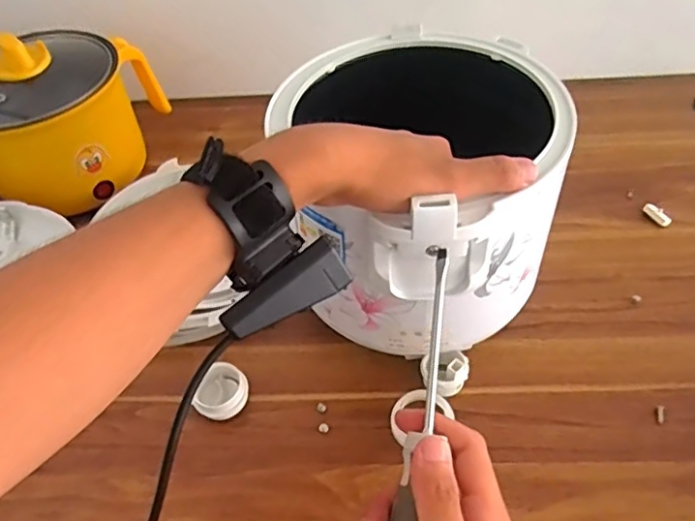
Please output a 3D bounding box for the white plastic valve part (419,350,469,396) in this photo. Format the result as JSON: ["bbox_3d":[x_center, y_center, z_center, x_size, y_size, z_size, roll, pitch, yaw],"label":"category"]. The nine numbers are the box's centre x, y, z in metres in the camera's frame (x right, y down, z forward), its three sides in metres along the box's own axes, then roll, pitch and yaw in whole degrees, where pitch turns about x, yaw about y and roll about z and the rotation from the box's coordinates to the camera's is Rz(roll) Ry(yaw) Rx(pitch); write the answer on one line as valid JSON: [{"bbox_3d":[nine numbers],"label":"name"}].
[{"bbox_3d":[0.073,0.084,0.440,0.034,0.033,0.026,-3,48,3],"label":"white plastic valve part"}]

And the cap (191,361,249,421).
[{"bbox_3d":[-0.099,0.101,0.447,0.038,0.018,0.040,-3,48,3],"label":"cap"}]

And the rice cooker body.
[{"bbox_3d":[0.056,-0.049,0.436,0.194,0.149,0.203,-3,48,3],"label":"rice cooker body"}]

